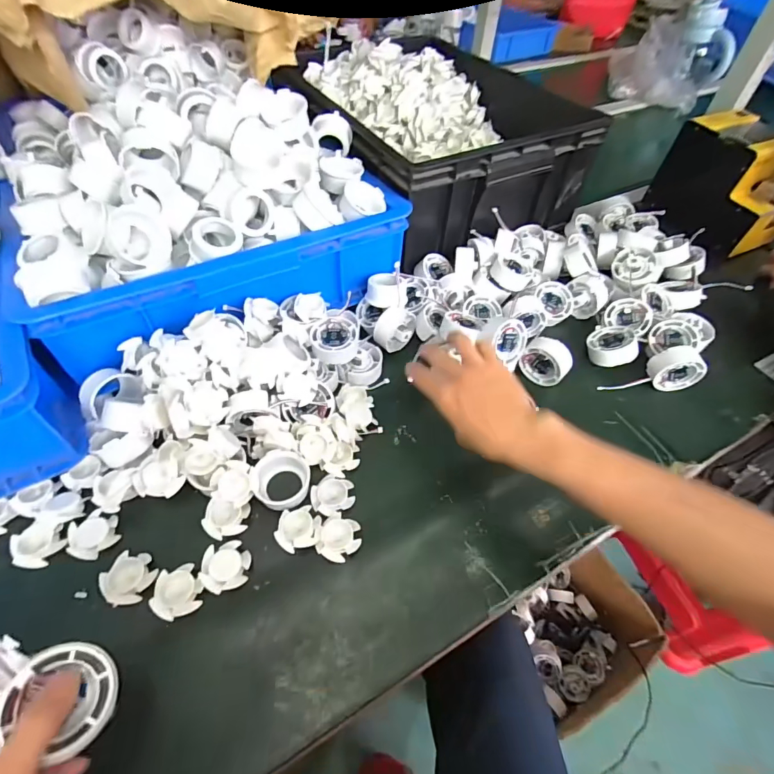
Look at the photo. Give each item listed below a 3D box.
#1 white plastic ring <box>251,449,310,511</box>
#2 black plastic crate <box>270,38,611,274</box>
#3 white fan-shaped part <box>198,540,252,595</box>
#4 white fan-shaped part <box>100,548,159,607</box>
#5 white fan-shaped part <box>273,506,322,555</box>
[{"bbox_3d":[-0.102,0.090,0.416,0.052,0.024,0.054,2,52,-2],"label":"white plastic ring"},{"bbox_3d":[0.062,-0.398,0.689,0.342,0.149,0.409,-23,57,-20],"label":"black plastic crate"},{"bbox_3d":[-0.140,0.156,0.373,0.039,0.014,0.040,2,52,-2],"label":"white fan-shaped part"},{"bbox_3d":[-0.219,0.162,0.364,0.036,0.010,0.042,26,55,16],"label":"white fan-shaped part"},{"bbox_3d":[-0.081,0.131,0.395,0.038,0.011,0.040,5,52,0],"label":"white fan-shaped part"}]

